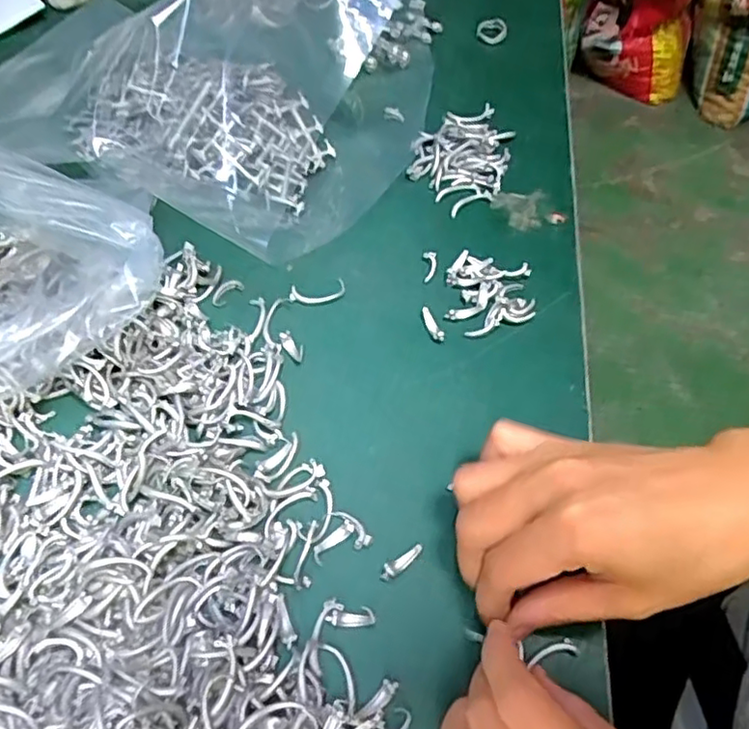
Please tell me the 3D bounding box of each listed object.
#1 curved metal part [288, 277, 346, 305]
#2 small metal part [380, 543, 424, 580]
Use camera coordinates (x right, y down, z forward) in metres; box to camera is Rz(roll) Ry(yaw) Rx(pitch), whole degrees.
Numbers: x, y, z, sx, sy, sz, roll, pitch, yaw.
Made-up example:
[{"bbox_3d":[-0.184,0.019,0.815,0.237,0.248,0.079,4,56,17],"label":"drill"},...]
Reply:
[{"bbox_3d":[-0.032,-0.041,0.356,0.032,0.004,0.013,-10,61,-9],"label":"curved metal part"},{"bbox_3d":[0.012,0.088,0.283,0.023,0.005,0.006,-29,66,-18],"label":"small metal part"}]

